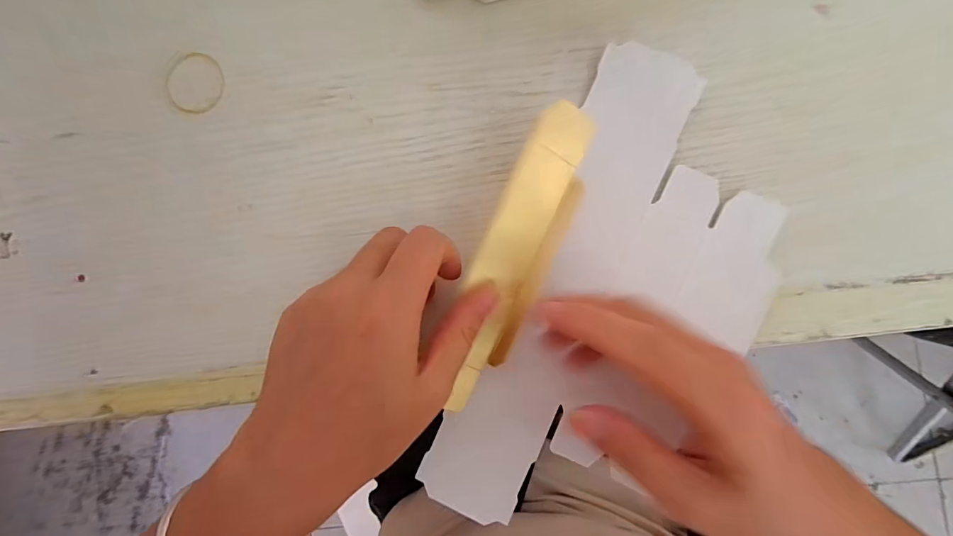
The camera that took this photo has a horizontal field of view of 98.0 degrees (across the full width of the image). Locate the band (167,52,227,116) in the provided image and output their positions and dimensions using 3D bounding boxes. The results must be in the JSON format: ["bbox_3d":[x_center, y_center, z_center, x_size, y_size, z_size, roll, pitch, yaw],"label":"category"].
[{"bbox_3d":[-0.160,-0.104,0.237,0.035,0.006,0.033,-40,92,3],"label":"band"}]

